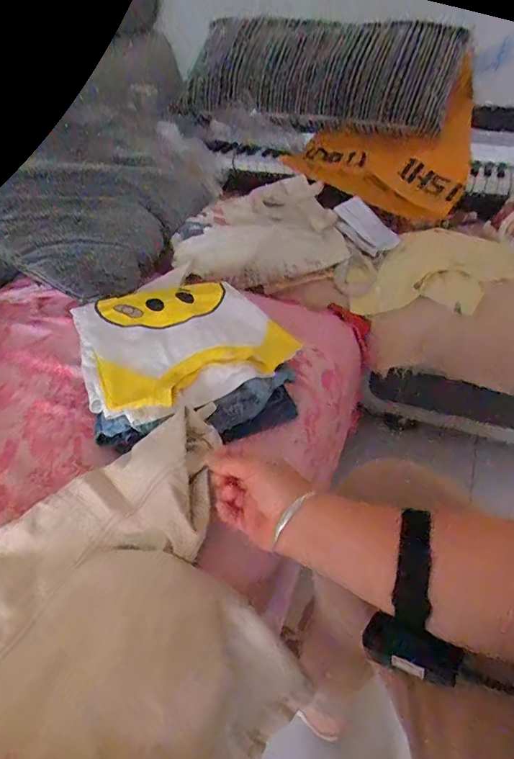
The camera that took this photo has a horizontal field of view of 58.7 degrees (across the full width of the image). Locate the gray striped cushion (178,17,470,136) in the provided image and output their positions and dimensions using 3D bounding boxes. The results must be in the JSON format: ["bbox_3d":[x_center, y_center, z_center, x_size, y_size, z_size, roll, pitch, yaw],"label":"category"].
[{"bbox_3d":[0.132,-0.707,1.073,0.628,0.186,0.235,13,45,18],"label":"gray striped cushion"}]

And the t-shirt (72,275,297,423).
[{"bbox_3d":[-0.116,-0.058,0.626,0.260,0.040,0.254,-26,47,-23],"label":"t-shirt"}]

